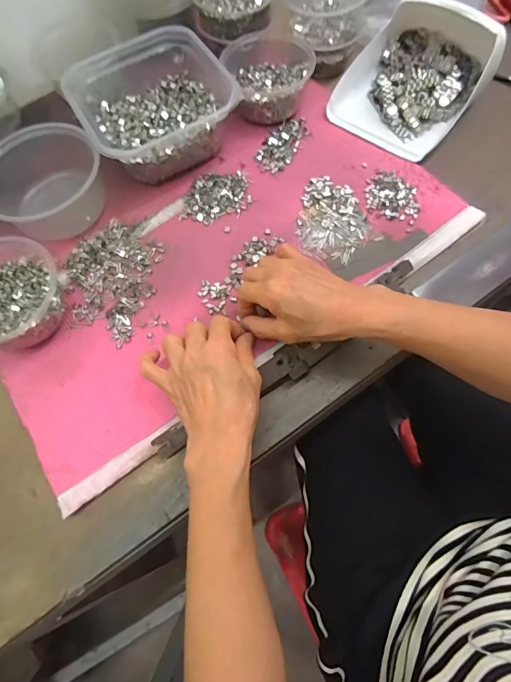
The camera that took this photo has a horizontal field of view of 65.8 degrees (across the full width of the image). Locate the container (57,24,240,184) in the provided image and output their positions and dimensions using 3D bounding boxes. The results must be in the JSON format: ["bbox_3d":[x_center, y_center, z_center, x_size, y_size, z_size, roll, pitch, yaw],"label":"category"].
[{"bbox_3d":[-0.124,-0.283,0.484,0.169,0.071,0.160,-30,71,-8],"label":"container"}]

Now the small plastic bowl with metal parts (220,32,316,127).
[{"bbox_3d":[0.018,-0.346,0.514,0.112,0.044,0.130,-14,71,-4],"label":"small plastic bowl with metal parts"}]

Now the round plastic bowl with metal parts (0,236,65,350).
[{"bbox_3d":[-0.254,-0.046,0.407,0.101,0.064,0.122,-12,70,-1],"label":"round plastic bowl with metal parts"}]

